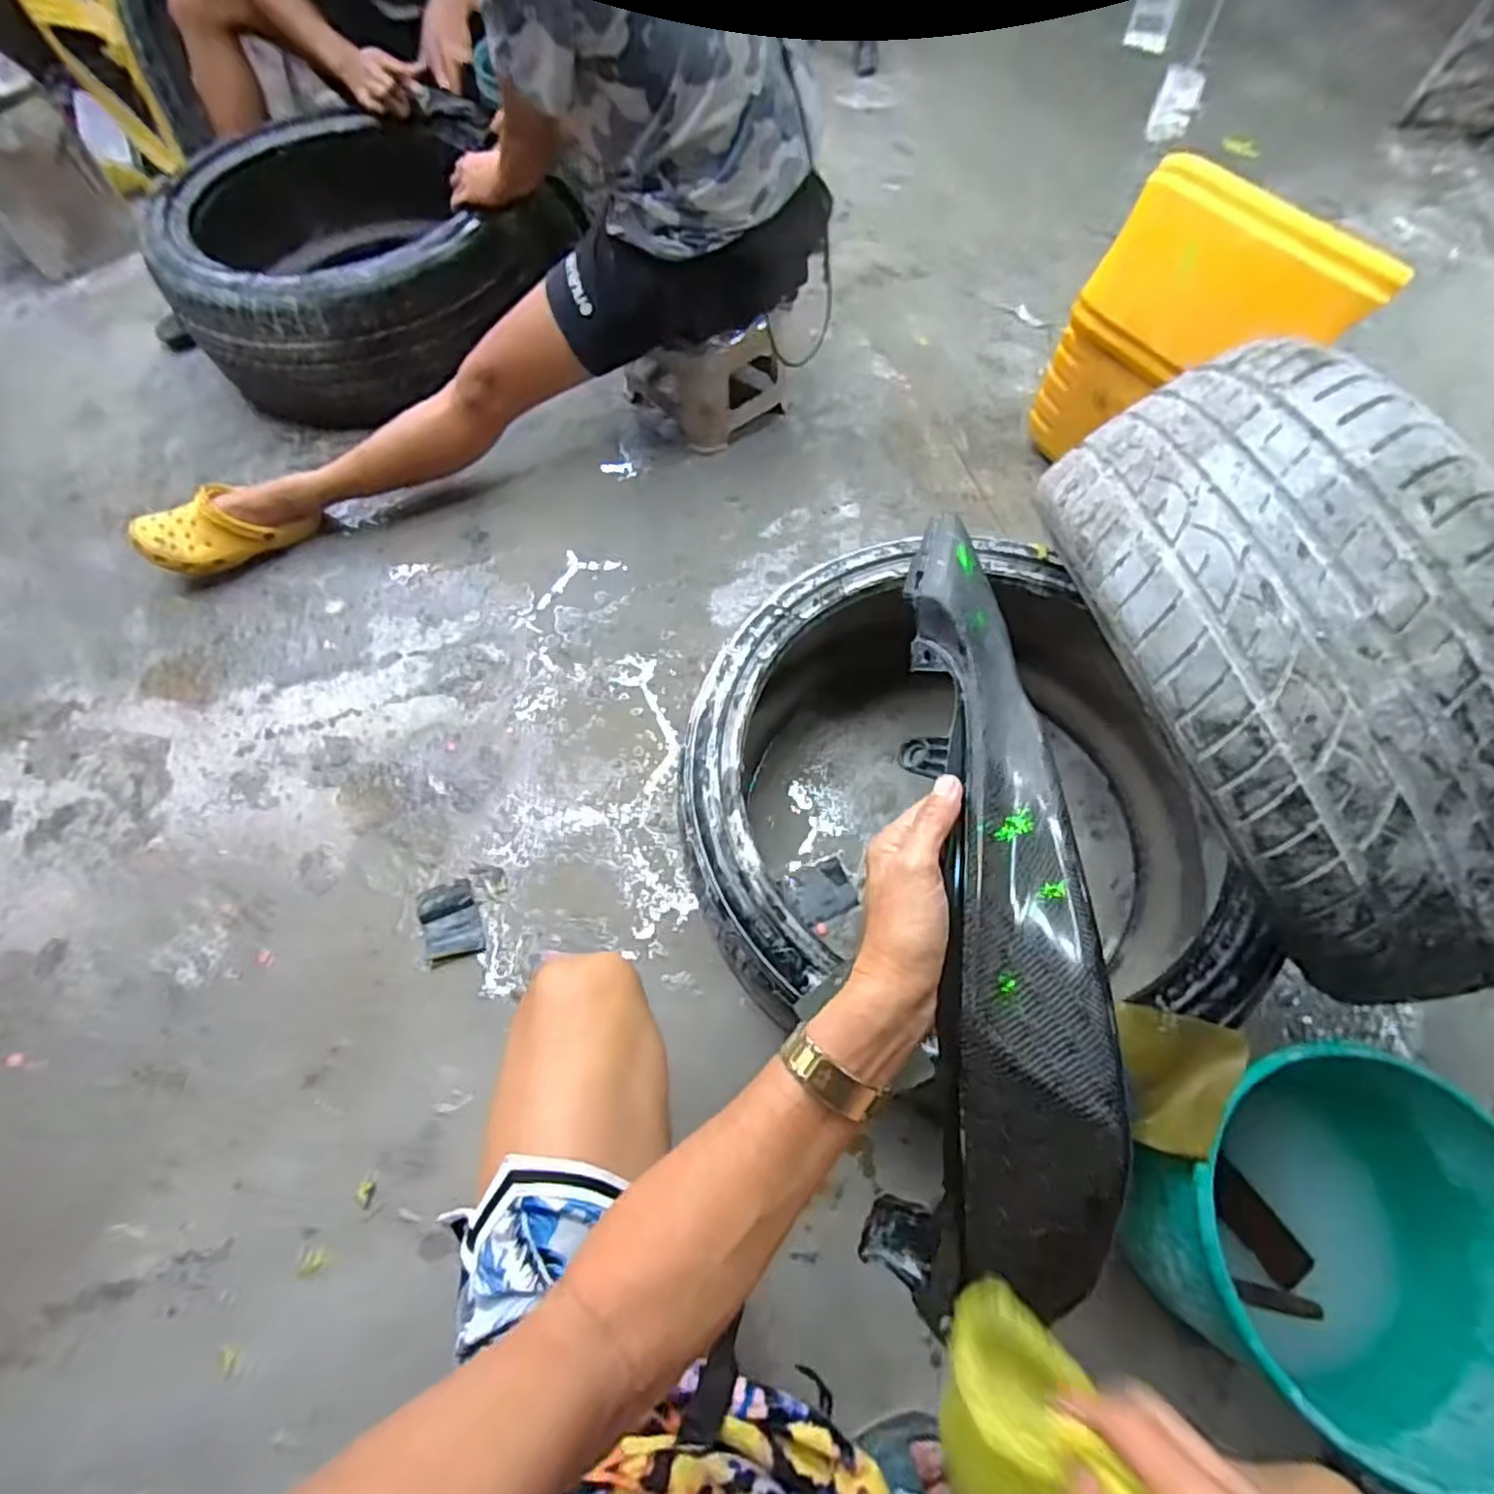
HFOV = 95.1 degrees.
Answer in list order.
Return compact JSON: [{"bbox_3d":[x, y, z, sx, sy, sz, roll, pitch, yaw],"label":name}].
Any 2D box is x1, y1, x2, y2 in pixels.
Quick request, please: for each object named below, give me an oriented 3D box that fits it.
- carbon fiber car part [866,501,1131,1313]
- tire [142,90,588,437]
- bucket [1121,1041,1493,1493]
[{"bbox_3d":[0.126,0.077,0.377,0.100,0.089,0.443,1,76,3],"label":"carbon fiber car part"},{"bbox_3d":[-0.728,-0.938,1.319,0.687,0.254,0.679,-1,64,1],"label":"tire"},{"bbox_3d":[0.495,0.439,0.650,0.267,0.311,0.270,-1,64,1],"label":"bucket"}]

